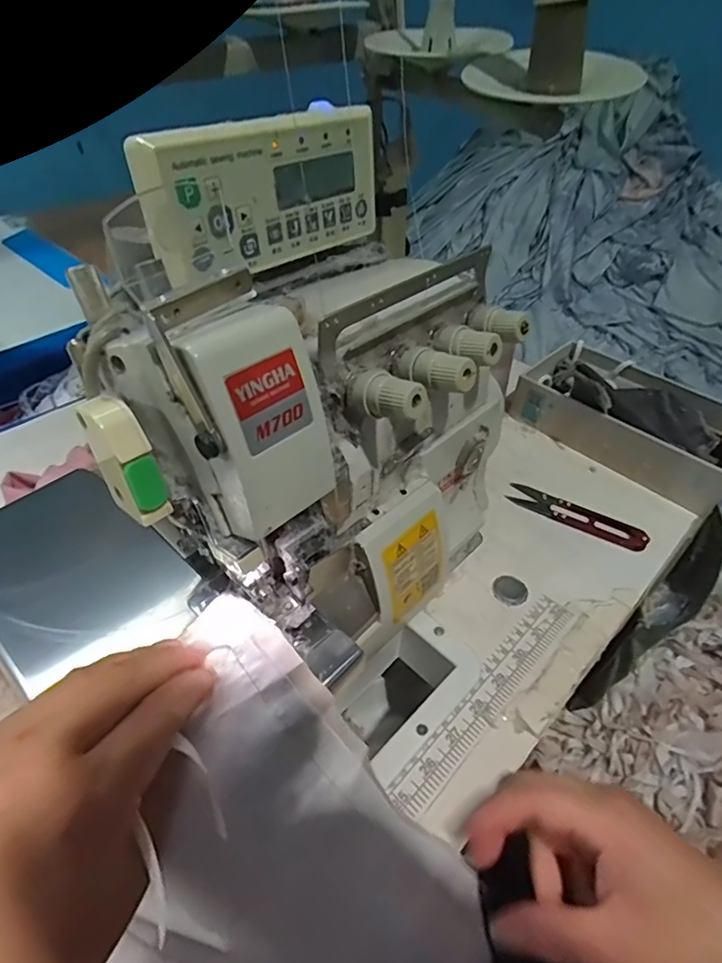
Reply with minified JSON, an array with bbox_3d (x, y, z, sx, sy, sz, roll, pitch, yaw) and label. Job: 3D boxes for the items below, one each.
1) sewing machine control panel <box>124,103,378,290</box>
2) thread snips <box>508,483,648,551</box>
[{"bbox_3d":[-0.044,-0.154,0.285,0.019,0.067,0.150,35,53,28],"label":"sewing machine control panel"},{"bbox_3d":[0.188,0.030,0.466,0.117,0.011,0.028,24,49,20],"label":"thread snips"}]

